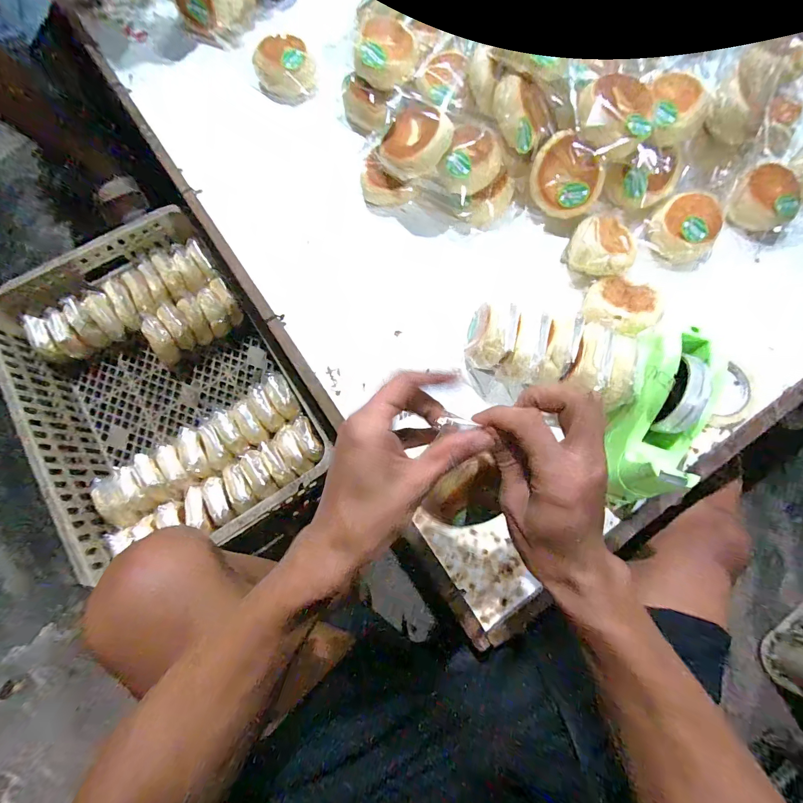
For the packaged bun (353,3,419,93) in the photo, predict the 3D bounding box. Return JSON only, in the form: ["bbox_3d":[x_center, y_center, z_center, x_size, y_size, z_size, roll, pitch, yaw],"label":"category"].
[{"bbox_3d":[-0.020,-0.482,0.500,0.081,0.036,0.096,12,76,4],"label":"packaged bun"}]

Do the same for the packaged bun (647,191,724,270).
[{"bbox_3d":[0.394,-0.236,0.501,0.089,0.046,0.094,-28,77,-7],"label":"packaged bun"}]

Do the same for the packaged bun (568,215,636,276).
[{"bbox_3d":[0.272,-0.211,0.490,0.082,0.047,0.088,0,75,0],"label":"packaged bun"}]

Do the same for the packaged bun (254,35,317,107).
[{"bbox_3d":[-0.176,-0.499,0.556,0.084,0.061,0.071,-13,75,-3],"label":"packaged bun"}]

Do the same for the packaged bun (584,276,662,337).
[{"bbox_3d":[0.291,-0.123,0.479,0.090,0.039,0.088,35,78,9],"label":"packaged bun"}]

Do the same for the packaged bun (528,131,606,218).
[{"bbox_3d":[0.225,-0.304,0.494,0.096,0.043,0.091,24,120,8],"label":"packaged bun"}]

